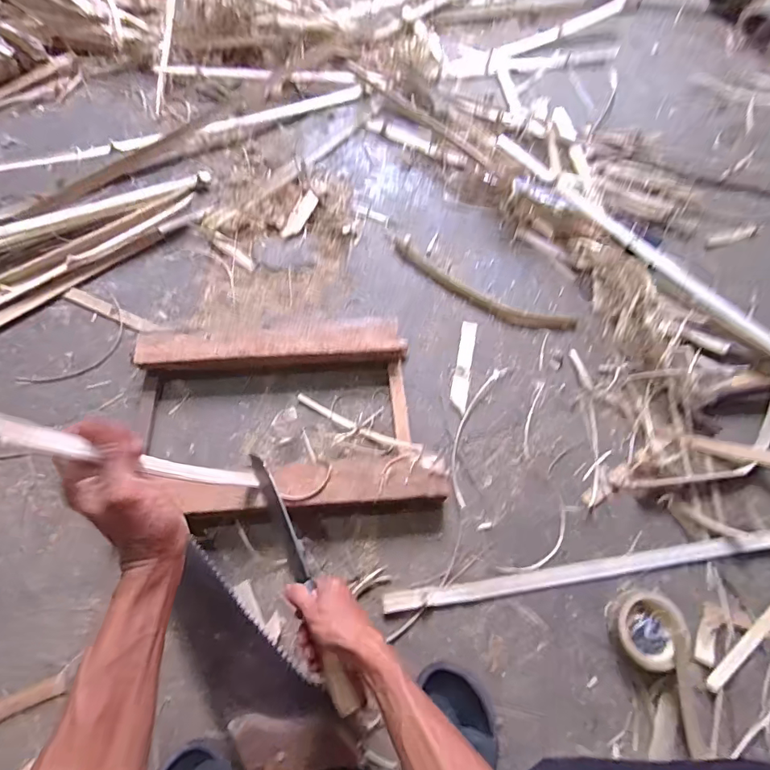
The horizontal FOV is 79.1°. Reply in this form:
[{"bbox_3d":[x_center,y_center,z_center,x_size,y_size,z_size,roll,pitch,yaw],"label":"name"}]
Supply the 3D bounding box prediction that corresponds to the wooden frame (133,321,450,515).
[{"bbox_3d":[-0.139,0.042,0.658,0.419,0.060,0.276,-2,65,-4],"label":"wooden frame"}]

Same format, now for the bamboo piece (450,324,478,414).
[{"bbox_3d":[0.124,-0.032,0.734,0.025,0.004,0.158,12,65,3],"label":"bamboo piece"}]

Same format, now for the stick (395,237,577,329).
[{"bbox_3d":[0.157,-0.161,0.791,0.333,0.014,0.058,29,66,10],"label":"stick"}]

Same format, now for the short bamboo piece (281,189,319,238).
[{"bbox_3d":[-0.155,-0.312,0.856,0.032,0.015,0.107,25,66,9],"label":"short bamboo piece"}]

